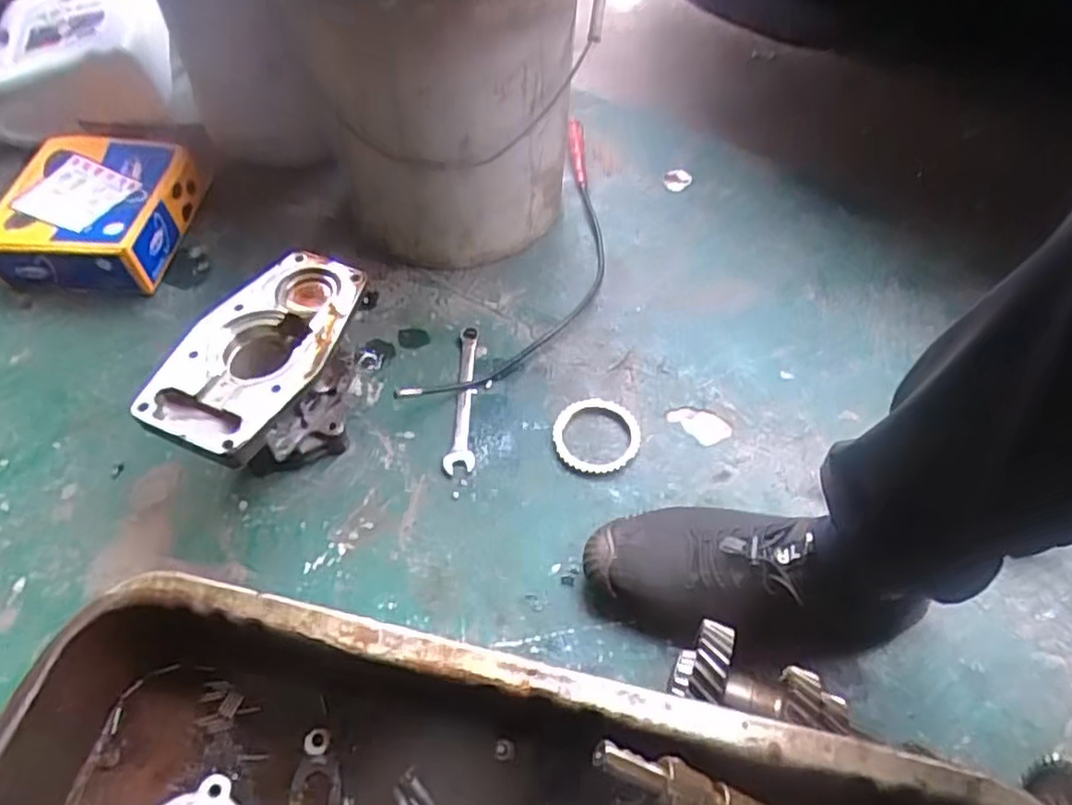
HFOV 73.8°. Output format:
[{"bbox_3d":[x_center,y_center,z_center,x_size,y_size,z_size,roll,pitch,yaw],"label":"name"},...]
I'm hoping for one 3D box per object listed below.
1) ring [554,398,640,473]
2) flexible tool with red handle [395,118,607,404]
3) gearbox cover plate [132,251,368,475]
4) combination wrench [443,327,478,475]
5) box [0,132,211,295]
[{"bbox_3d":[0.057,0.028,0.662,0.079,0.010,0.081,0,53,0],"label":"ring"},{"bbox_3d":[0.011,-0.147,0.788,0.122,0.023,0.453,27,61,2],"label":"flexible tool with red handle"},{"bbox_3d":[-0.223,-0.015,0.623,0.108,0.129,0.191,19,55,13],"label":"gearbox cover plate"},{"bbox_3d":[-0.069,-0.007,0.690,0.026,0.013,0.167,1,53,0],"label":"combination wrench"},{"bbox_3d":[-0.472,-0.202,0.777,0.172,0.078,0.177,6,53,4],"label":"box"}]

